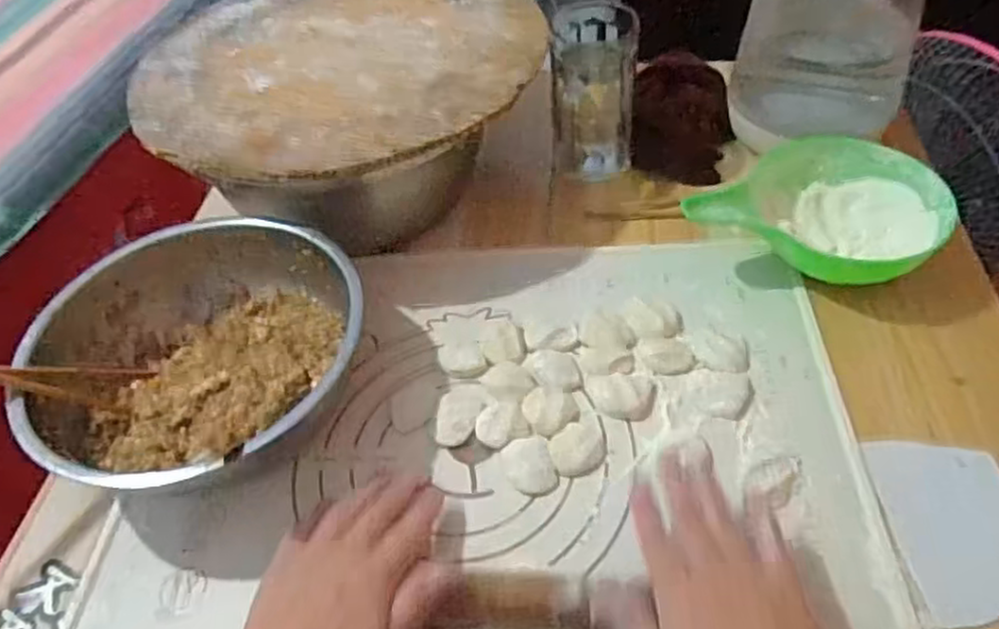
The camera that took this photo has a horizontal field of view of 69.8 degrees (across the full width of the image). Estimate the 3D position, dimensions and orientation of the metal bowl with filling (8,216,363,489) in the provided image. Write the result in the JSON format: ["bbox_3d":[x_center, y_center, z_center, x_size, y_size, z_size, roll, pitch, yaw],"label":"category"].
[{"bbox_3d":[-0.210,0.024,0.520,0.222,0.073,0.214,-2,50,3],"label":"metal bowl with filling"}]

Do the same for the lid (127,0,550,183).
[{"bbox_3d":[-0.141,-0.238,0.637,0.345,0.022,0.356,-2,50,3],"label":"lid"}]

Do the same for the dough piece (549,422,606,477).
[{"bbox_3d":[0.053,0.091,0.486,0.038,0.005,0.036,-2,50,3],"label":"dough piece"}]

